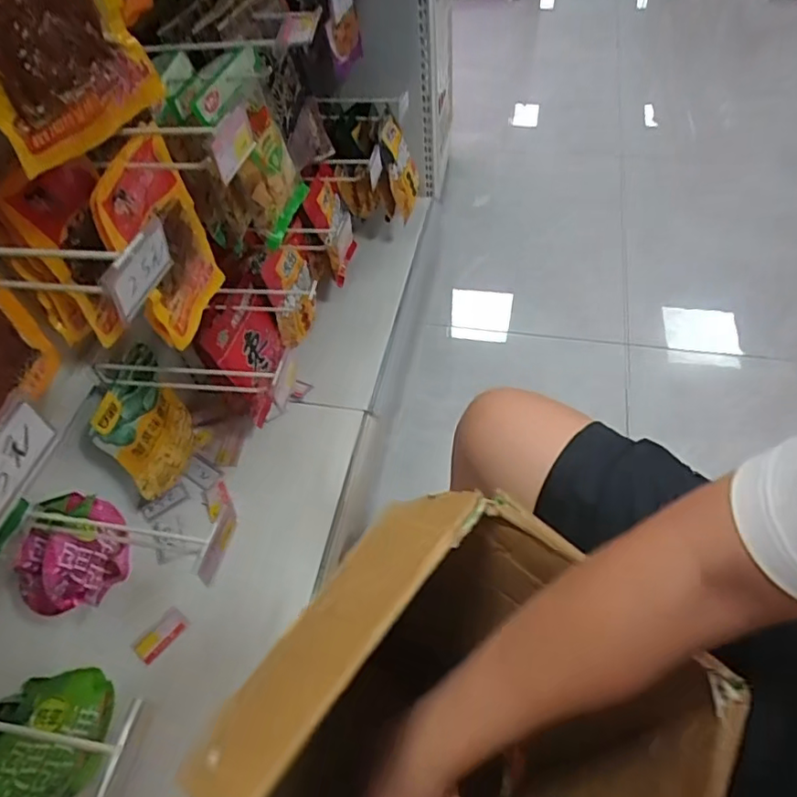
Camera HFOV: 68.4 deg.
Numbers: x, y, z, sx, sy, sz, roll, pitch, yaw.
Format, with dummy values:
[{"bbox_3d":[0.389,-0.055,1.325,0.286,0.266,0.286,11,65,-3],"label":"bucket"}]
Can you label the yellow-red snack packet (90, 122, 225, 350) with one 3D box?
[{"bbox_3d":[-0.273,-0.179,0.683,0.028,0.219,0.146,4,52,9],"label":"yellow-red snack packet"}]

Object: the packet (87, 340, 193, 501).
[{"bbox_3d":[-0.378,0.040,0.910,0.049,0.215,0.170,8,53,11],"label":"packet"}]

